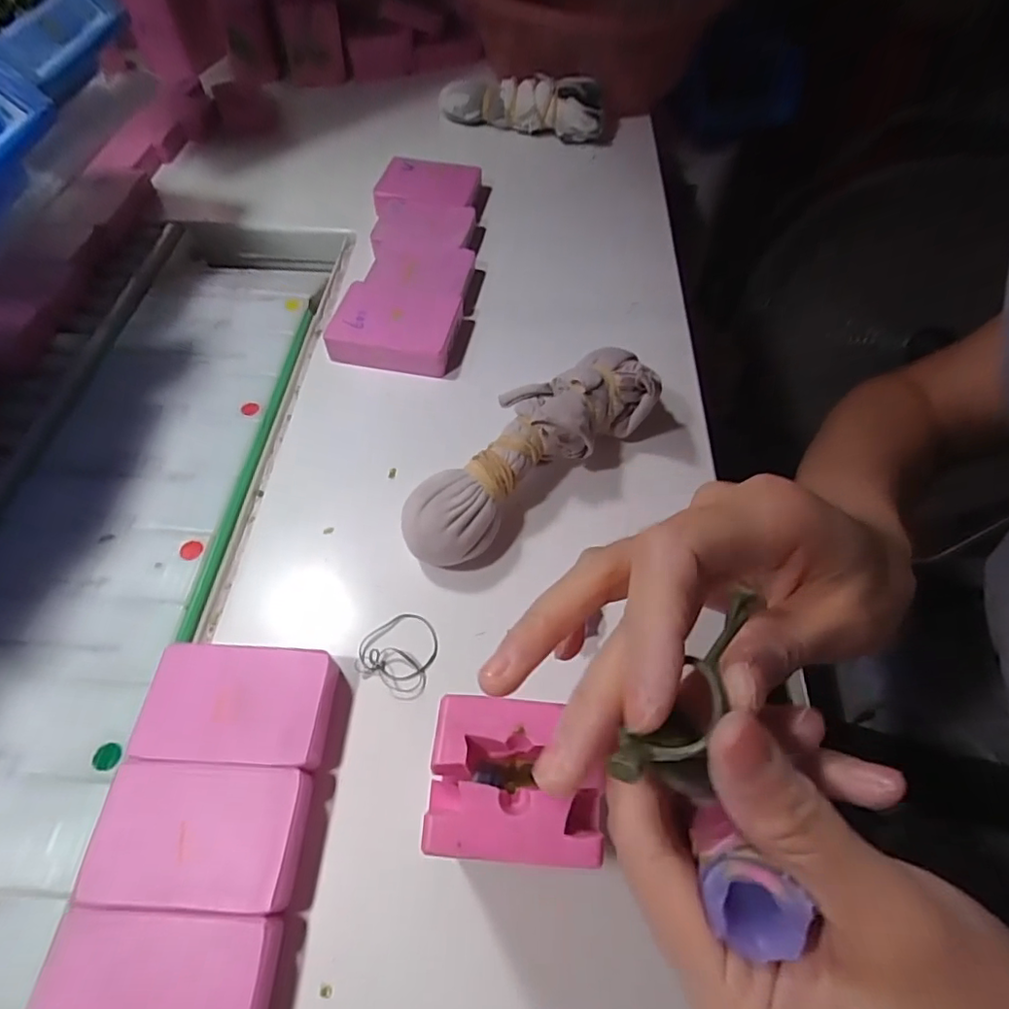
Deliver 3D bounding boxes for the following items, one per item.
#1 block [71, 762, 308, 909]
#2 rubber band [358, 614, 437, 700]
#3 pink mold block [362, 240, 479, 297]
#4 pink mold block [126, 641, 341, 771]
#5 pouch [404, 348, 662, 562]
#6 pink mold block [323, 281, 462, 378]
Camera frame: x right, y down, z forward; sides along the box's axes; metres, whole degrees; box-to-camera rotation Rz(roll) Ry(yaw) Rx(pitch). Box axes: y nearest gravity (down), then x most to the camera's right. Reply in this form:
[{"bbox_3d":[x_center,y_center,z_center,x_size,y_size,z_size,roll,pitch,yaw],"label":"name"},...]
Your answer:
[{"bbox_3d":[-0.113,0.124,0.211,0.073,0.015,0.045,2,58,1],"label":"block"},{"bbox_3d":[-0.047,0.068,0.261,0.037,0.006,0.036,0,58,0],"label":"rubber band"},{"bbox_3d":[-0.061,-0.163,0.402,0.074,0.022,0.055,10,58,6],"label":"pink mold block"},{"bbox_3d":[-0.110,0.085,0.237,0.075,0.015,0.046,3,58,2],"label":"pink mold block"},{"bbox_3d":[0.014,-0.026,0.300,0.161,0.047,0.052,-36,62,-19],"label":"pouch"},{"bbox_3d":[-0.071,-0.117,0.371,0.077,0.020,0.061,8,58,5],"label":"pink mold block"}]

